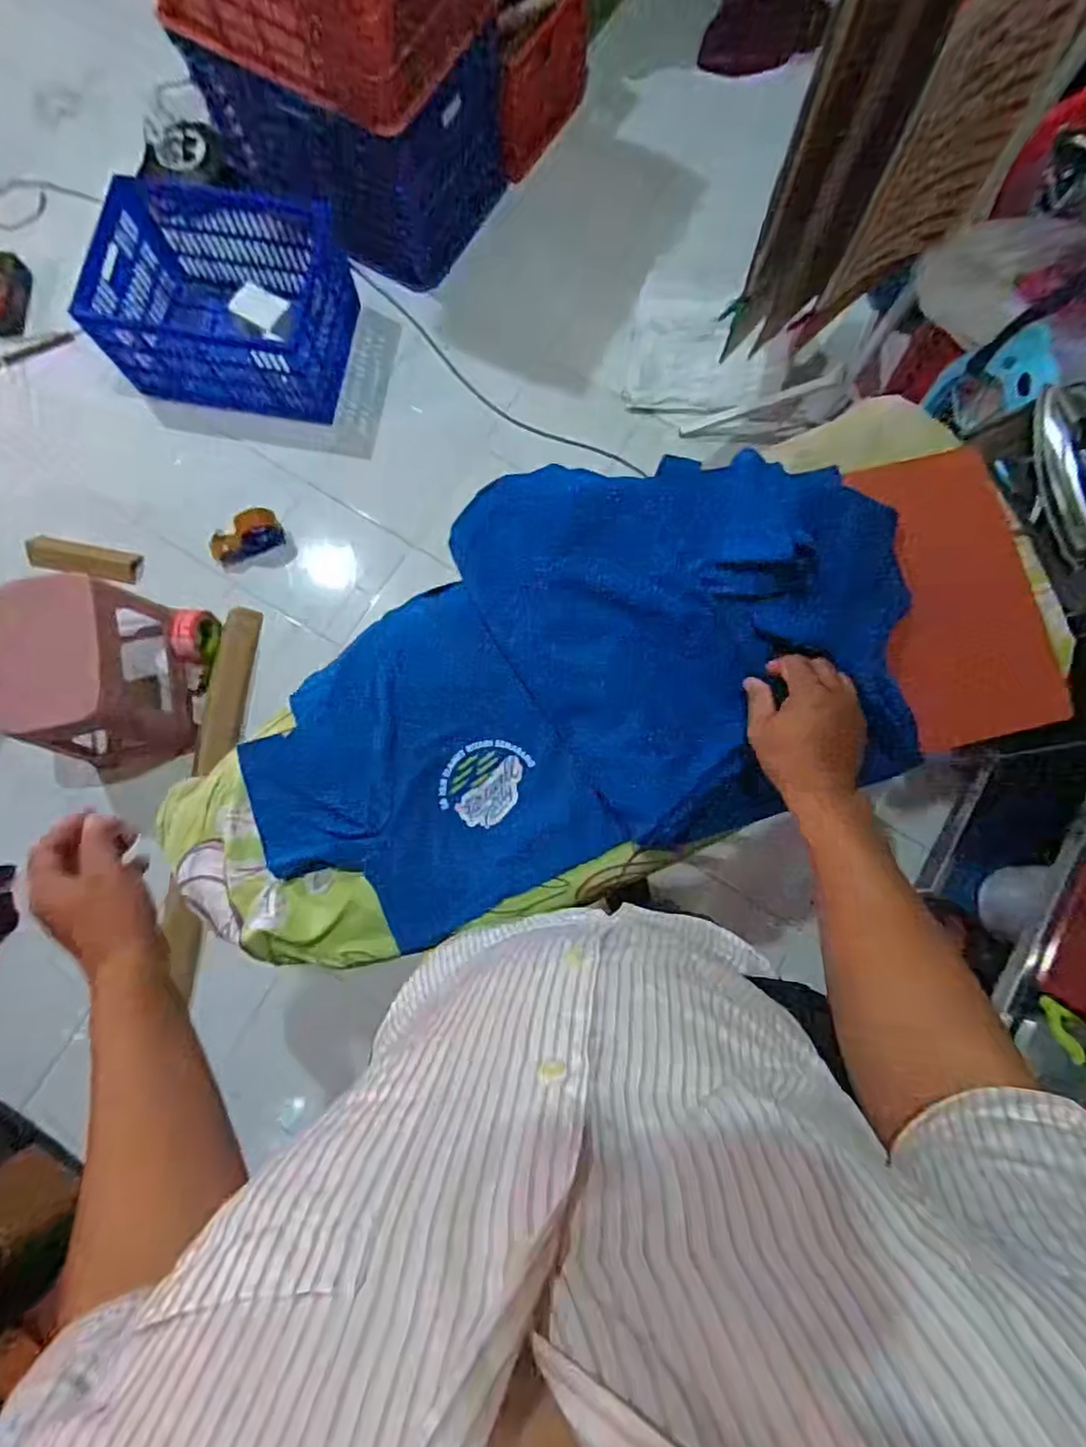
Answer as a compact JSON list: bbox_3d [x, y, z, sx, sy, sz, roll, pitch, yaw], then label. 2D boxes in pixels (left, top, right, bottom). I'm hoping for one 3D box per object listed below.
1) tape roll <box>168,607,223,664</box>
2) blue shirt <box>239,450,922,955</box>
[{"bbox_3d":[-0.712,-0.178,1.296,0.053,0.107,0.112,6,81,1],"label":"tape roll"},{"bbox_3d":[0.024,-0.050,0.626,0.633,0.097,0.382,-20,81,-4],"label":"blue shirt"}]

